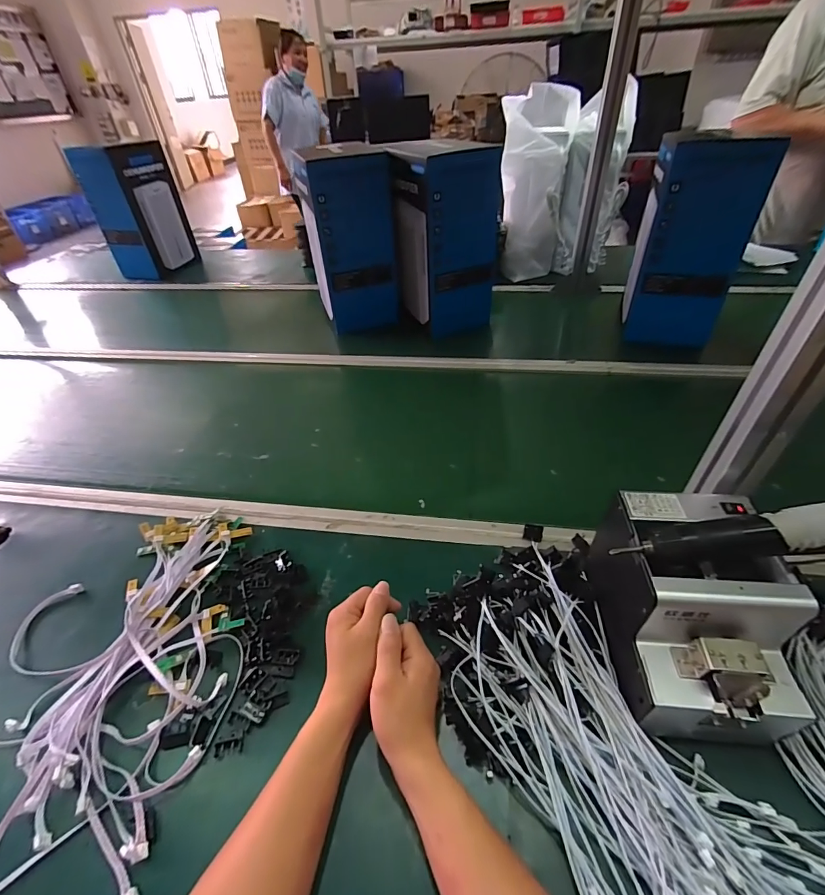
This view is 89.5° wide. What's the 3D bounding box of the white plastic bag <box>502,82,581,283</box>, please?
[{"bbox_3d":[0.353,-0.737,1.193,0.184,0.427,0.236,11,44,16],"label":"white plastic bag"}]

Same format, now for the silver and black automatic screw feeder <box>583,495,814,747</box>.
[{"bbox_3d":[0.267,0.155,0.401,0.141,0.160,0.186,-1,42,4],"label":"silver and black automatic screw feeder"}]

